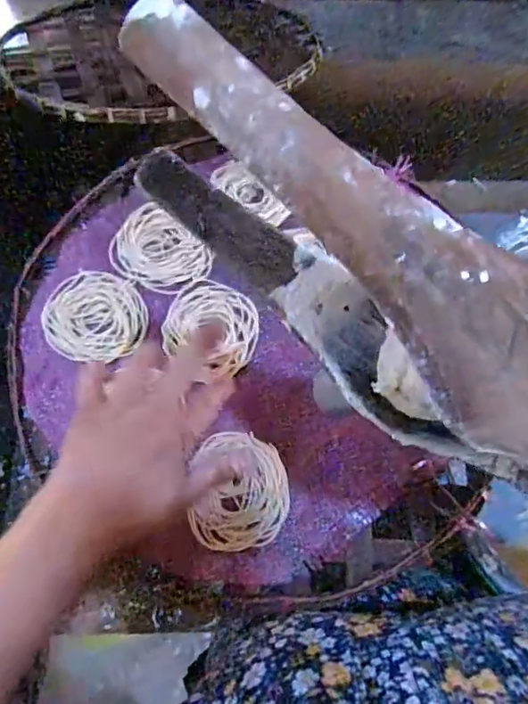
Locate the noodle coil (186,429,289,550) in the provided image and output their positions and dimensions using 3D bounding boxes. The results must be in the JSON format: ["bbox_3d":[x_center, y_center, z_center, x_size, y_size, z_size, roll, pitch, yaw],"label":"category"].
[{"bbox_3d":[-0.017,0.095,0.373,0.065,0.007,0.078,-4,70,-3],"label":"noodle coil"}]

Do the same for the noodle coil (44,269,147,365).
[{"bbox_3d":[-0.131,-0.028,0.415,0.072,0.004,0.077,0,70,-1],"label":"noodle coil"}]

